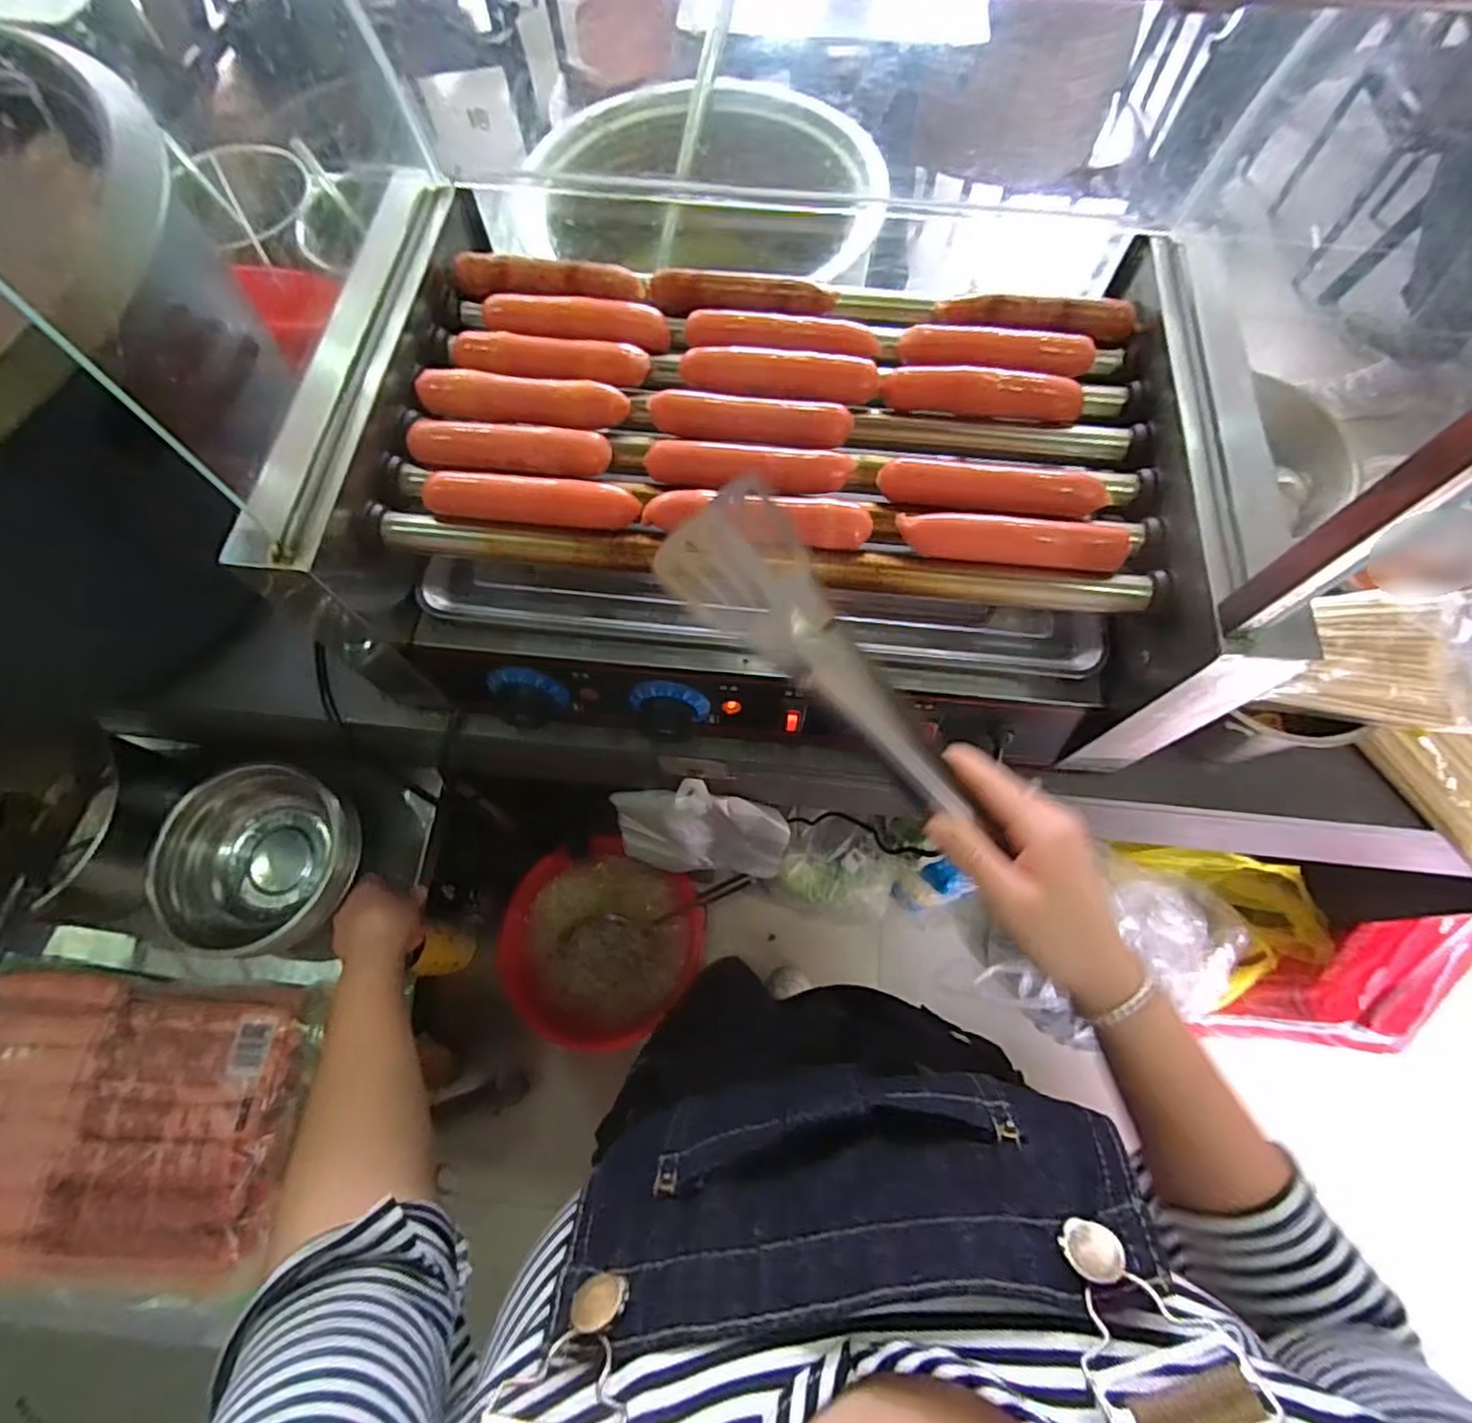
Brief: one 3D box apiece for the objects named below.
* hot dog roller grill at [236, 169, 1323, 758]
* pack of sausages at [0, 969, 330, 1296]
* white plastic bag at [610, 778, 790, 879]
[{"bbox_3d":[0.027,-0.153,0.481,0.558,0.189,0.319,7,69,3],"label":"hot dog roller grill"},{"bbox_3d":[-0.503,0.334,0.539,0.283,0.034,0.211,4,69,2],"label":"pack of sausages"},{"bbox_3d":[-0.041,0.125,0.696,0.180,0.240,0.053,6,69,2],"label":"white plastic bag"}]

